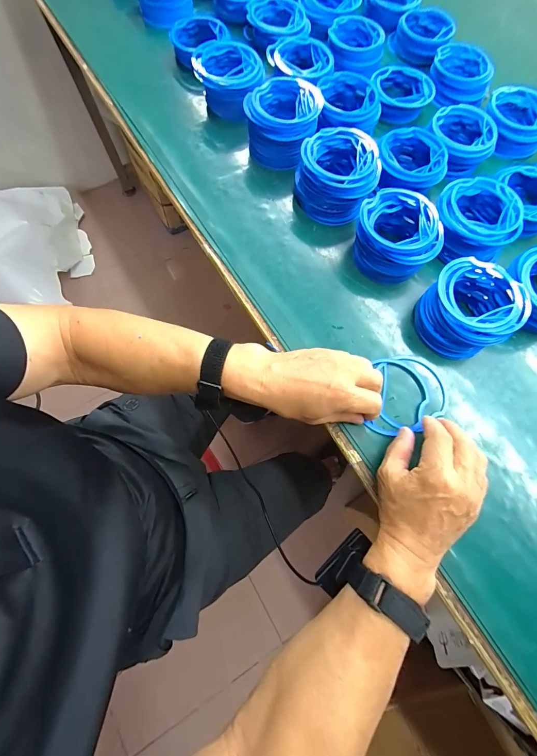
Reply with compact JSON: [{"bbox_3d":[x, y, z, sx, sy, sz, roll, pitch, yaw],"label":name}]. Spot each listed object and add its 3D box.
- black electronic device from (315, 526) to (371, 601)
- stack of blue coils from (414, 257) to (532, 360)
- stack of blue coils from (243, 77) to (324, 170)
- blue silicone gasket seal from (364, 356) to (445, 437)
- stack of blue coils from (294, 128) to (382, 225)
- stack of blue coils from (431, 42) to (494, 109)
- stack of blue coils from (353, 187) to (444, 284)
[{"bbox_3d":[0.079,0.191,0.326,0.017,0.036,0.068,41,76,10],"label":"black electronic device"},{"bbox_3d":[0.247,-0.087,0.383,0.118,0.045,0.109,-29,76,-10],"label":"stack of blue coils"},{"bbox_3d":[0.019,-0.381,0.463,0.110,0.057,0.121,15,73,3],"label":"stack of blue coils"},{"bbox_3d":[0.169,0.022,0.374,0.089,0.012,0.104,11,75,3],"label":"blue silicone gasket seal"},{"bbox_3d":[0.095,-0.285,0.439,0.110,0.060,0.108,10,73,2],"label":"stack of blue coils"},{"bbox_3d":[0.332,-0.527,0.541,0.100,0.045,0.088,6,73,0],"label":"stack of blue coils"},{"bbox_3d":[0.168,-0.189,0.411,0.108,0.049,0.110,20,73,4],"label":"stack of blue coils"}]

